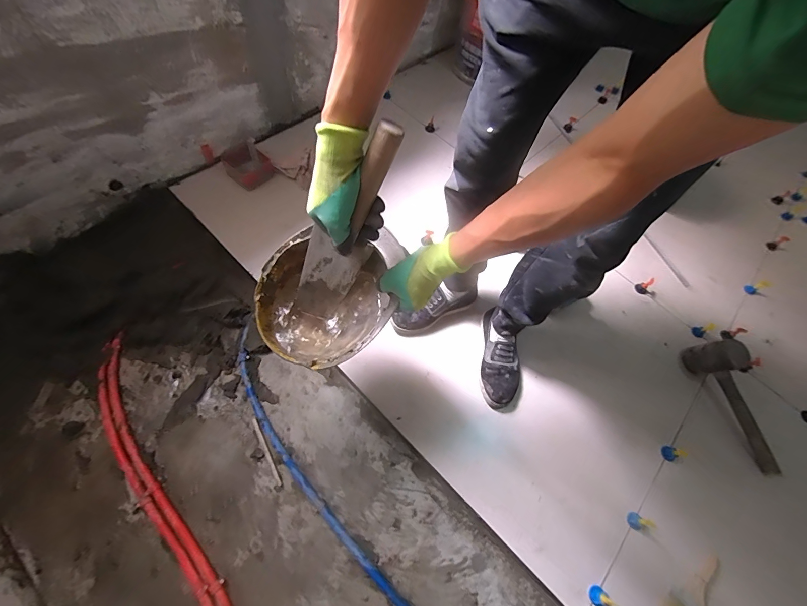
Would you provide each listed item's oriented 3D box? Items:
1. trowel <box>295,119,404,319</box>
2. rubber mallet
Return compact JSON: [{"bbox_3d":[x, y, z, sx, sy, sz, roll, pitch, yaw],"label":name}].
[{"bbox_3d":[-0.086,-0.098,0.507,0.091,0.357,0.076,-5,61,-28],"label":"trowel"},{"bbox_3d":[0.845,0.253,0.887,0.108,0.100,0.324,-15,77,-8],"label":"rubber mallet"}]

